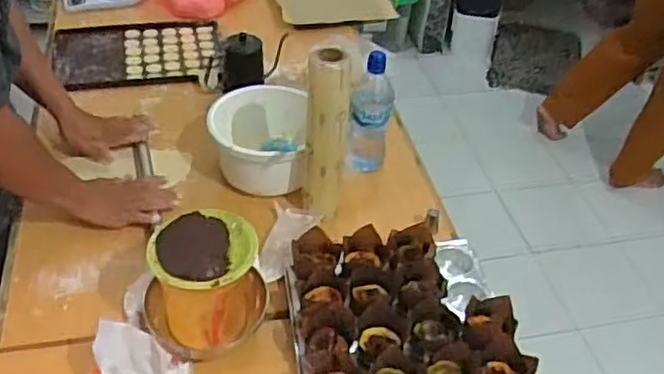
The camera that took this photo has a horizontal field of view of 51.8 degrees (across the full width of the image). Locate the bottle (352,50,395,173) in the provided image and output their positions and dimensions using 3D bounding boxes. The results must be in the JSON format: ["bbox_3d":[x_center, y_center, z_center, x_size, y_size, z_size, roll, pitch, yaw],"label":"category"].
[{"bbox_3d":[0.070,-0.123,1.216,0.067,0.232,0.073,5,42,1],"label":"bottle"}]

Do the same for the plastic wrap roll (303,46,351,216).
[{"bbox_3d":[-0.010,-0.071,1.091,0.067,0.295,0.055,1,42,-3],"label":"plastic wrap roll"}]

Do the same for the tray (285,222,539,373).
[{"bbox_3d":[0.098,0.189,0.983,0.302,0.070,0.298,-3,43,-8],"label":"tray"}]

